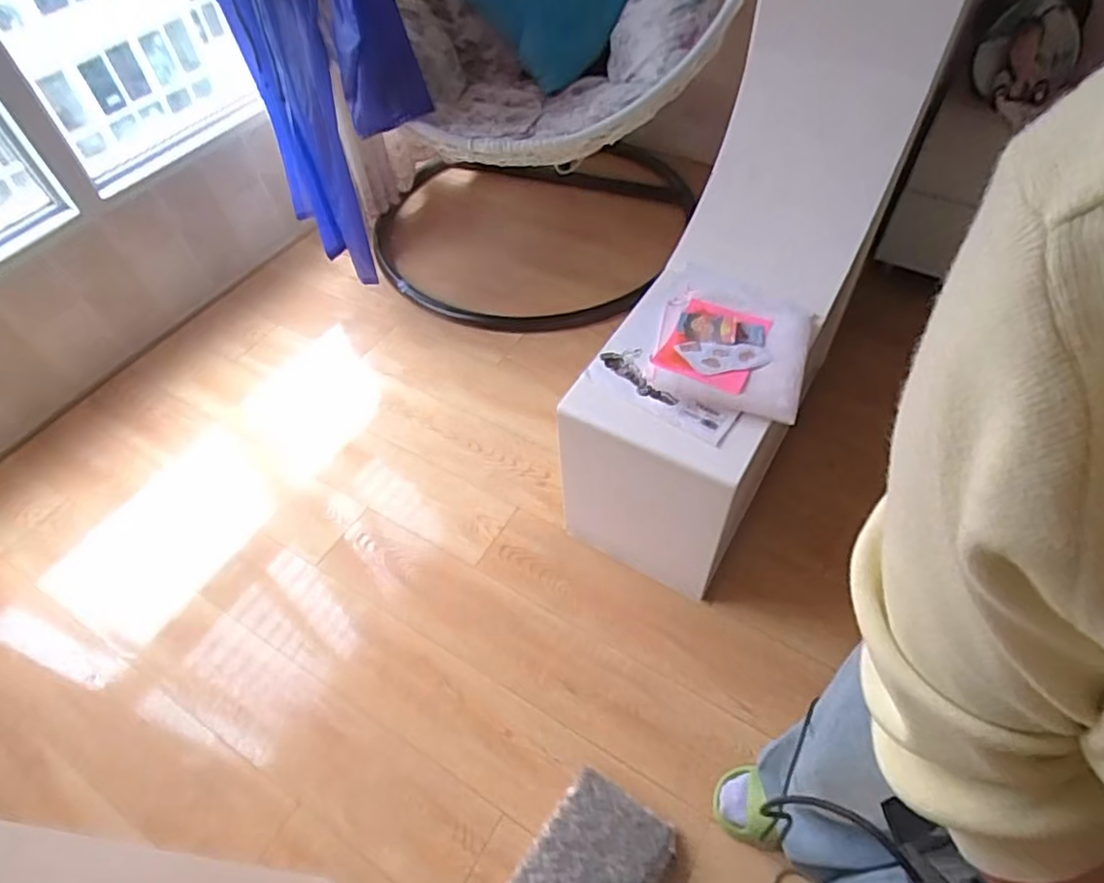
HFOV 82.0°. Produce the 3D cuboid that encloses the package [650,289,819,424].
[{"bbox_3d":[0.305,-0.160,1.082,0.251,0.035,0.262,13,54,12],"label":"package"}]

